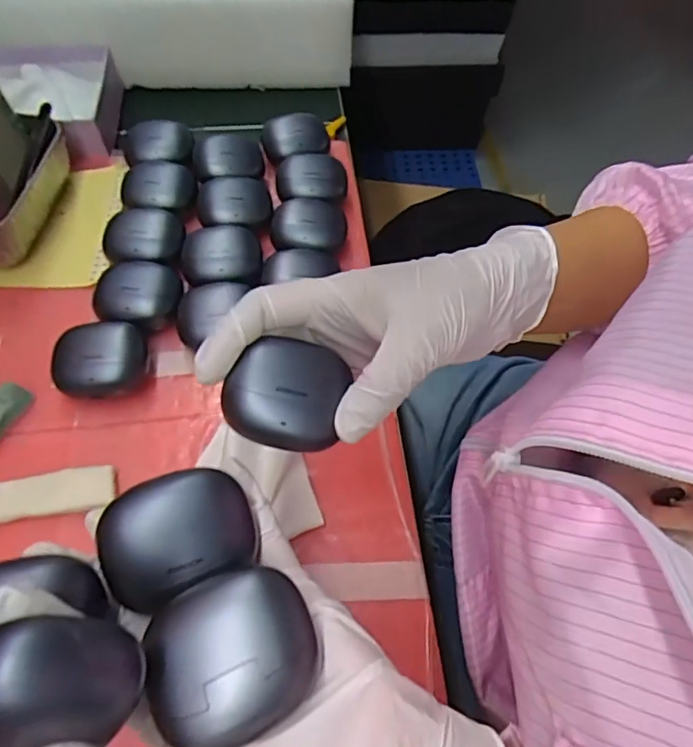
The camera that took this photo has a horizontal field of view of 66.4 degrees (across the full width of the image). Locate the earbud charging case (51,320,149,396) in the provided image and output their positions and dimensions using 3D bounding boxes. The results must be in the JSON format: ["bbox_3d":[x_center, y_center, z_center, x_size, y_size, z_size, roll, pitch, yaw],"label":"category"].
[{"bbox_3d":[-0.156,-0.007,0.339,0.053,0.029,0.044,-5,59,-4],"label":"earbud charging case"}]

